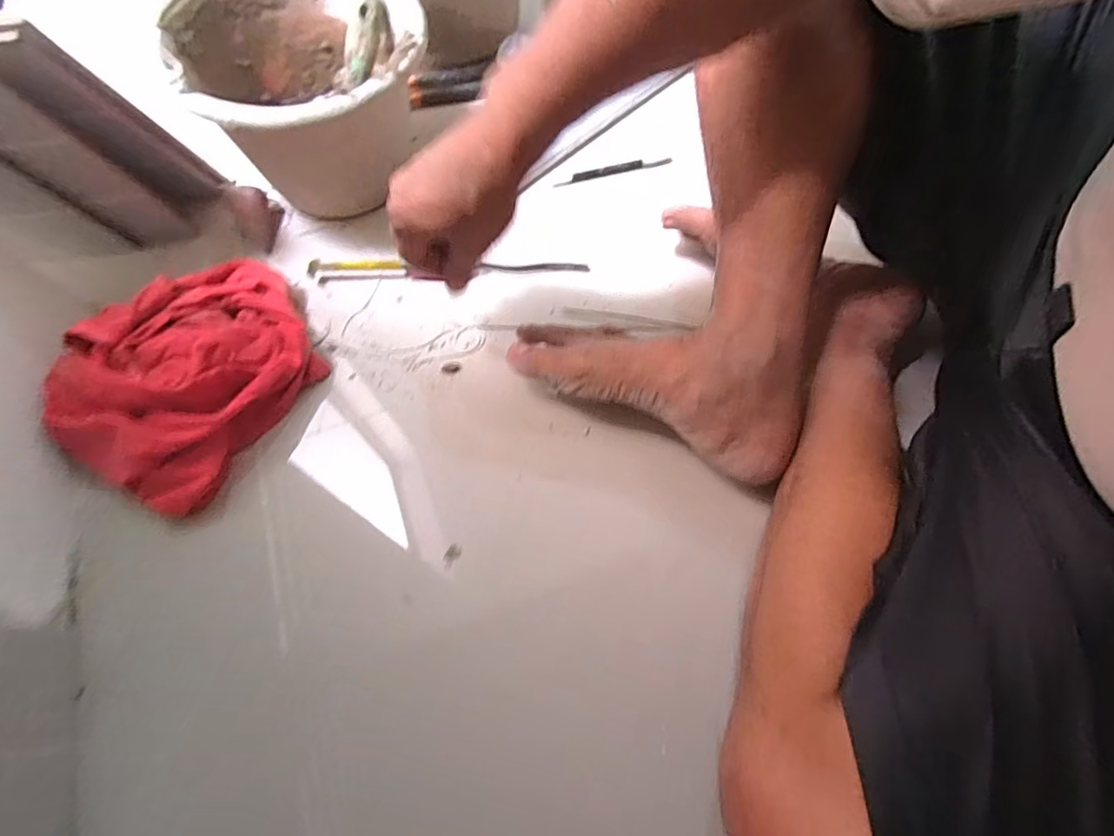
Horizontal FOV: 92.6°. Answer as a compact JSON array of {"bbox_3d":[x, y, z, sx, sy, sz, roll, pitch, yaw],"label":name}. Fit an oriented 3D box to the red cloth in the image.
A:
[{"bbox_3d":[-0.331,-0.052,0.484,0.177,0.081,0.243,21,68,11],"label":"red cloth"}]

